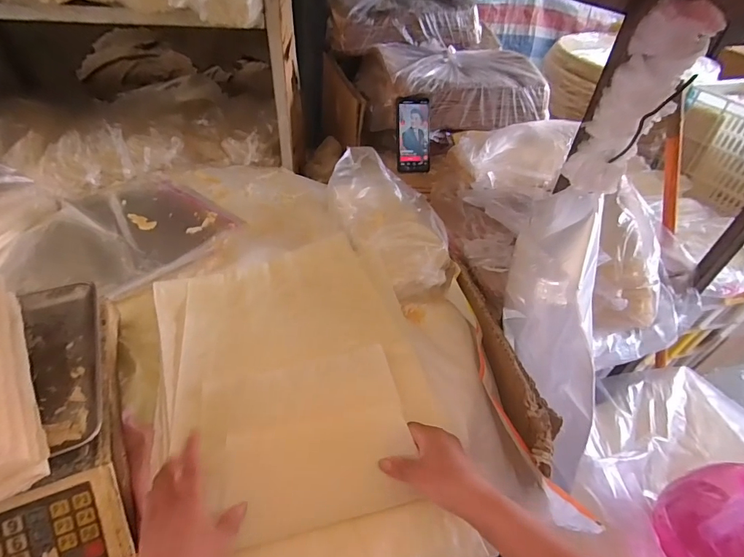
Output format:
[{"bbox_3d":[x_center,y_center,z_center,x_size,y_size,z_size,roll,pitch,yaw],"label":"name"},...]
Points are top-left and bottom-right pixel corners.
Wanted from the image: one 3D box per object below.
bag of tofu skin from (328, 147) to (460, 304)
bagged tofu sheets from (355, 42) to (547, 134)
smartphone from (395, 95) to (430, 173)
[{"bbox_3d":[0.040,-0.100,0.707,0.156,0.116,0.295,-18,49,-21],"label":"bag of tofu skin"},{"bbox_3d":[0.191,-0.482,0.998,0.442,0.124,0.287,-5,45,-10],"label":"bagged tofu sheets"},{"bbox_3d":[0.094,-0.320,0.893,0.077,0.157,0.016,-6,17,-11],"label":"smartphone"}]

